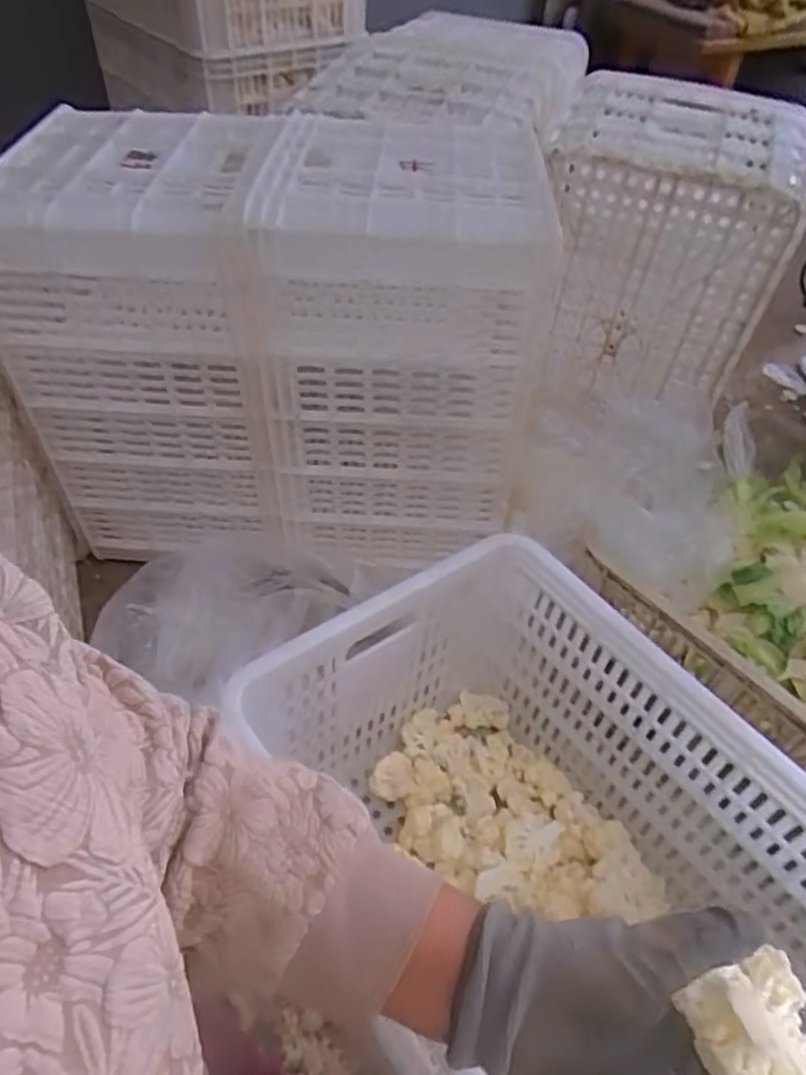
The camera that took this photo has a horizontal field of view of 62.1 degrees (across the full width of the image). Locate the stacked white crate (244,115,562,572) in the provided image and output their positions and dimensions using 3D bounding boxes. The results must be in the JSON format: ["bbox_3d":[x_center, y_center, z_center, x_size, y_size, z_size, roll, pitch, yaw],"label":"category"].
[{"bbox_3d":[-0.022,-0.233,0.844,0.310,0.450,0.287,0,48,-5],"label":"stacked white crate"}]

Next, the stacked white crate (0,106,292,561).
[{"bbox_3d":[-0.302,-0.256,0.895,0.297,0.467,0.342,2,48,-2],"label":"stacked white crate"}]

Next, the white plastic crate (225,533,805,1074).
[{"bbox_3d":[0.132,0.298,0.584,0.338,0.276,0.520,-29,57,-27],"label":"white plastic crate"}]

